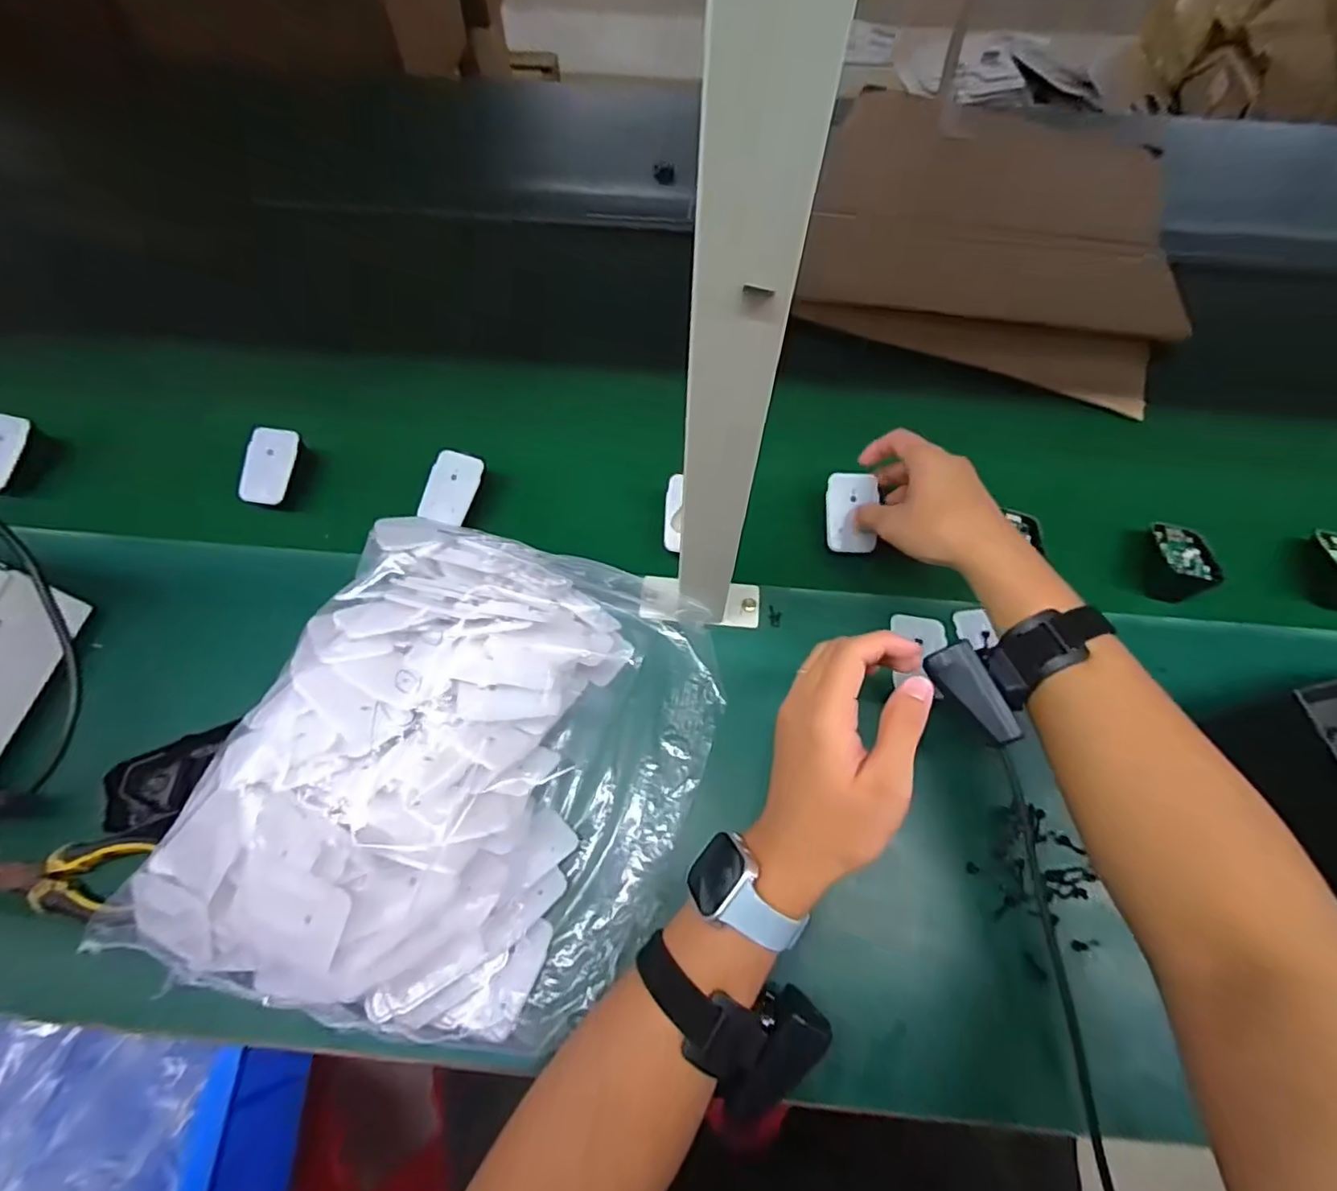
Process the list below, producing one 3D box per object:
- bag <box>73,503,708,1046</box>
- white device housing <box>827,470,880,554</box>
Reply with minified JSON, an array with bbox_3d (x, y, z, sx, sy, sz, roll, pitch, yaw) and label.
[{"bbox_3d":[-0.133,0.102,0.392,0.298,0.103,0.325,15,64,6],"label":"bag"},{"bbox_3d":[0.158,-0.071,0.505,0.042,0.008,0.067,5,89,12],"label":"white device housing"}]

